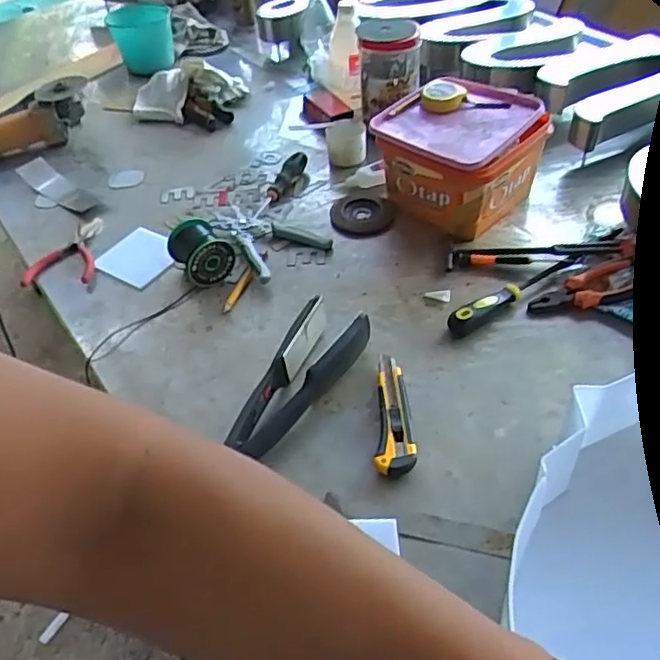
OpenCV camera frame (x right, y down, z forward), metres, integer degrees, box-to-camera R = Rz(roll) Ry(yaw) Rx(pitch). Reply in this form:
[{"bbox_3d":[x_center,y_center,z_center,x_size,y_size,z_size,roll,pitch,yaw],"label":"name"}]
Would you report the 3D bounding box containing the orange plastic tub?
[{"bbox_3d":[0.192,-0.264,0.977,0.211,0.141,0.196,33,58,33],"label":"orange plastic tub"}]

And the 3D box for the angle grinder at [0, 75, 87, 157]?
[{"bbox_3d":[-0.574,-0.377,1.183,0.287,0.118,0.115,-29,49,-19],"label":"angle grinder"}]

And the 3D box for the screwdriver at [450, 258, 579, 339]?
[{"bbox_3d":[0.238,-0.052,0.842,0.211,0.028,0.027,-31,50,-21],"label":"screwdriver"}]

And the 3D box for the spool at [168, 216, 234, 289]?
[{"bbox_3d":[-0.184,-0.109,0.908,0.087,0.063,0.073,31,57,32],"label":"spool"}]

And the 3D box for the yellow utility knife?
[{"bbox_3d":[0.070,0.090,0.718,0.039,0.024,0.163,-3,46,5],"label":"yellow utility knife"}]

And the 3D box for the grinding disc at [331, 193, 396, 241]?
[{"bbox_3d":[0.051,-0.179,0.991,0.100,0.009,0.115,-3,46,5],"label":"grinding disc"}]

